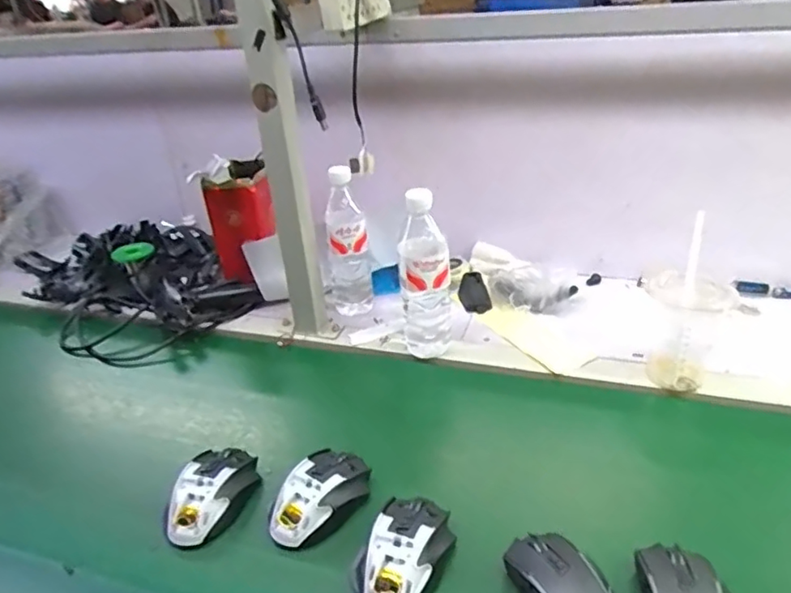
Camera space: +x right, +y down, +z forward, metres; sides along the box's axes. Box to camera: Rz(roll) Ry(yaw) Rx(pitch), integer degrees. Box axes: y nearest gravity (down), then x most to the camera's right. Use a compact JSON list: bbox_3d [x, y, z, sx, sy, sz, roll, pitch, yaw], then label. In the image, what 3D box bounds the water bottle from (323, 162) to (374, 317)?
[{"bbox_3d":[-0.077,-0.082,0.909,0.075,0.224,0.077,-13,30,-14],"label":"water bottle"}]

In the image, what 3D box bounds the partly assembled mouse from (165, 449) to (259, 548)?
[{"bbox_3d":[-0.184,0.199,0.607,0.069,0.033,0.109,2,30,12],"label":"partly assembled mouse"}]

